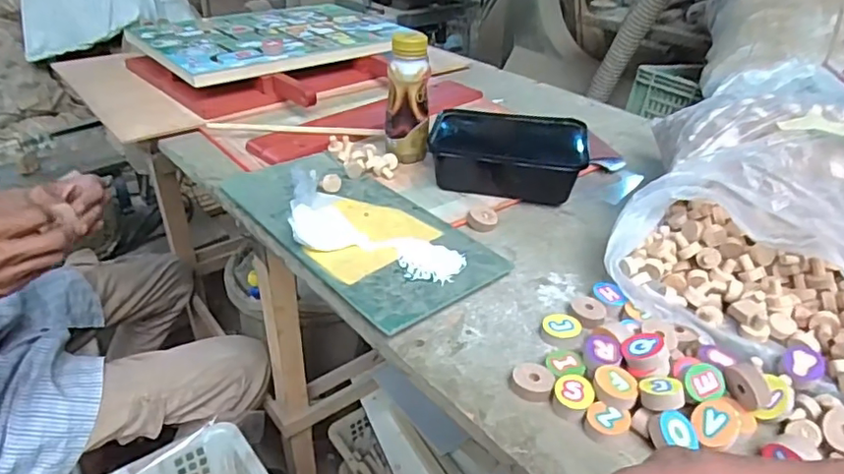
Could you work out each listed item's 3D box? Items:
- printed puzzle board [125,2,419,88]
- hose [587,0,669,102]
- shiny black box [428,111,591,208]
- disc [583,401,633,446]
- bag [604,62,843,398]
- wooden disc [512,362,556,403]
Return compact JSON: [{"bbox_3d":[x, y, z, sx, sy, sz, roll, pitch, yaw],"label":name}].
[{"bbox_3d":[-0.237,-0.332,0.948,0.394,0.018,0.324,-22,40,-34],"label":"printed puzzle board"},{"bbox_3d":[0.611,-0.601,1.668,0.100,0.434,0.065,44,47,18],"label":"hose"},{"bbox_3d":[0.097,-0.096,0.658,0.167,0.057,0.103,7,33,7],"label":"shiny black box"},{"bbox_3d":[0.124,0.124,0.381,0.028,0.012,0.024,24,38,30],"label":"disc"},{"bbox_3d":[0.306,-0.029,0.506,0.227,0.137,0.321,17,35,22],"label":"bag"},{"bbox_3d":[0.079,0.102,0.407,0.028,0.012,0.025,11,33,13],"label":"wooden disc"}]

